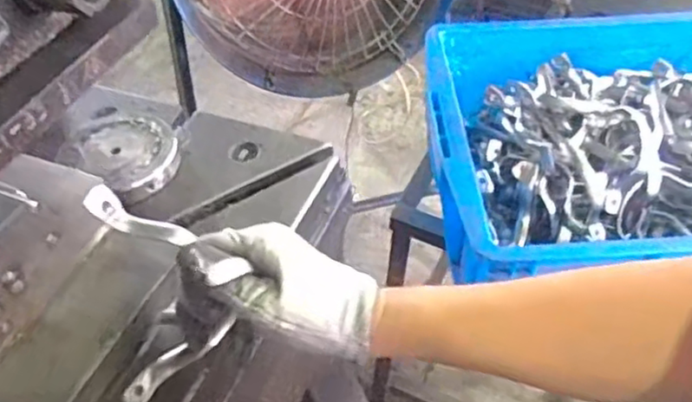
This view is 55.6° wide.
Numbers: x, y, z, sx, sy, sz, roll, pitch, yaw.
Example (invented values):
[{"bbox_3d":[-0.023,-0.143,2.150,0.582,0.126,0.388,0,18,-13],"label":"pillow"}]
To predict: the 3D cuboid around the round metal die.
[{"bbox_3d":[-0.177,-0.039,0.531,0.087,0.022,0.077,18,50,18],"label":"round metal die"}]

